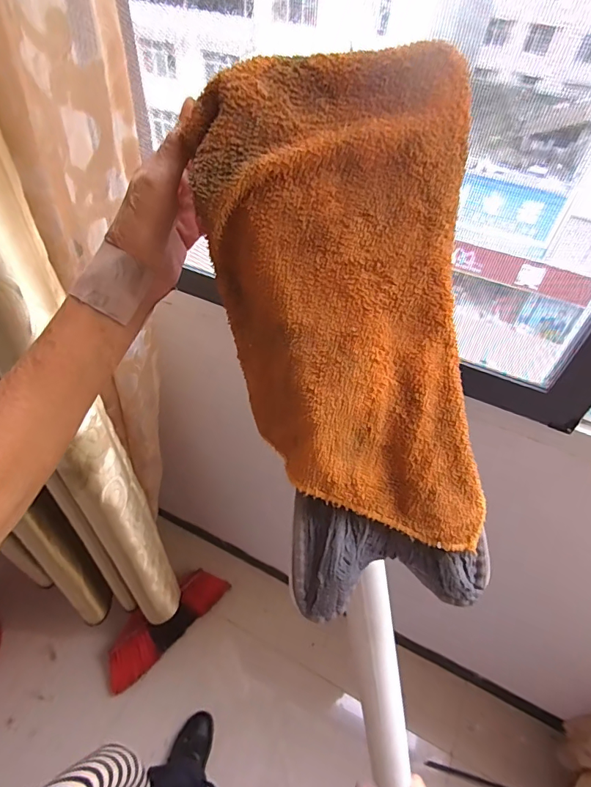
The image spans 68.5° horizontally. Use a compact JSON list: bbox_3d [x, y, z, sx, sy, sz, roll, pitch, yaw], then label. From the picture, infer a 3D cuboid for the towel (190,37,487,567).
[{"bbox_3d":[0.029,-0.049,0.272,0.163,0.297,0.046,-5,7,-5],"label":"towel"}]

